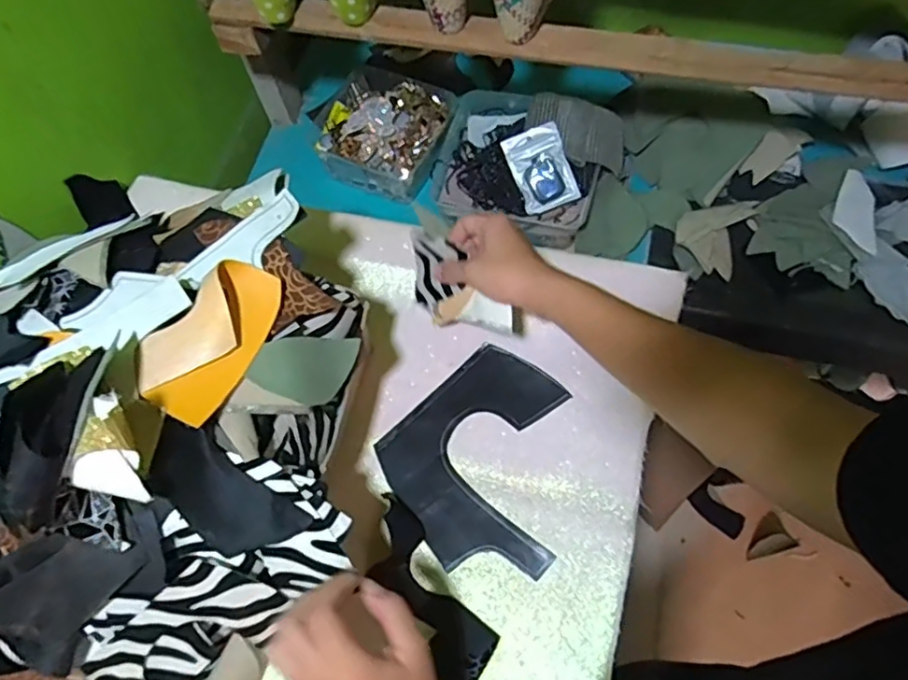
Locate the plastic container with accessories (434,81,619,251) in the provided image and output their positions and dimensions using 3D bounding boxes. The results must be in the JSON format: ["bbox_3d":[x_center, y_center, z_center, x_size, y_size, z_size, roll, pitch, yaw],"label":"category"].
[{"bbox_3d":[0.091,-0.232,0.802,0.216,0.083,0.203,19,68,11],"label":"plastic container with accessories"}]

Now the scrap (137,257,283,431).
[{"bbox_3d":[-0.167,-0.003,0.435,0.060,0.028,0.115,25,69,13],"label":"scrap"}]

